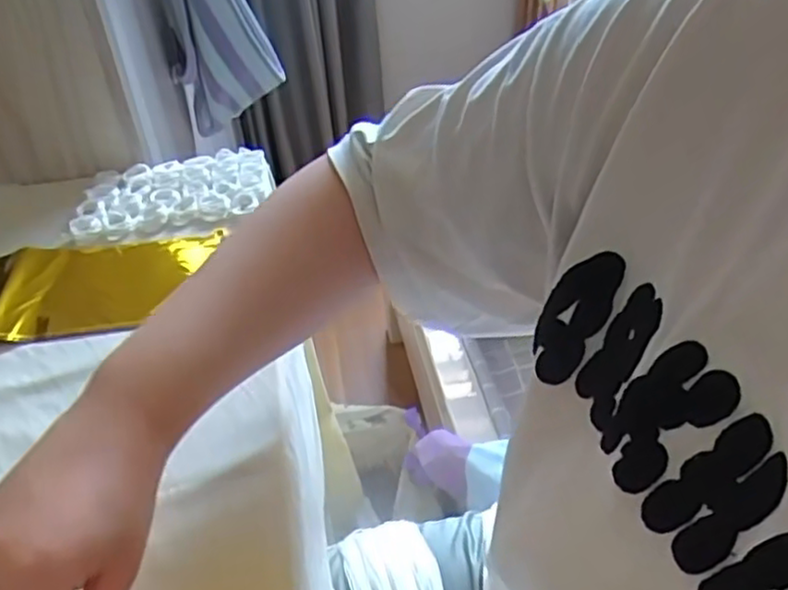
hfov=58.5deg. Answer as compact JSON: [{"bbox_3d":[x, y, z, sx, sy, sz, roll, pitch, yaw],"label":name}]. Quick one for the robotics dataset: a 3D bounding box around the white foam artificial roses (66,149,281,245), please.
[{"bbox_3d":[-0.214,-0.097,0.685,0.180,0.020,0.128,-6,38,-4],"label":"white foam artificial roses"}]

